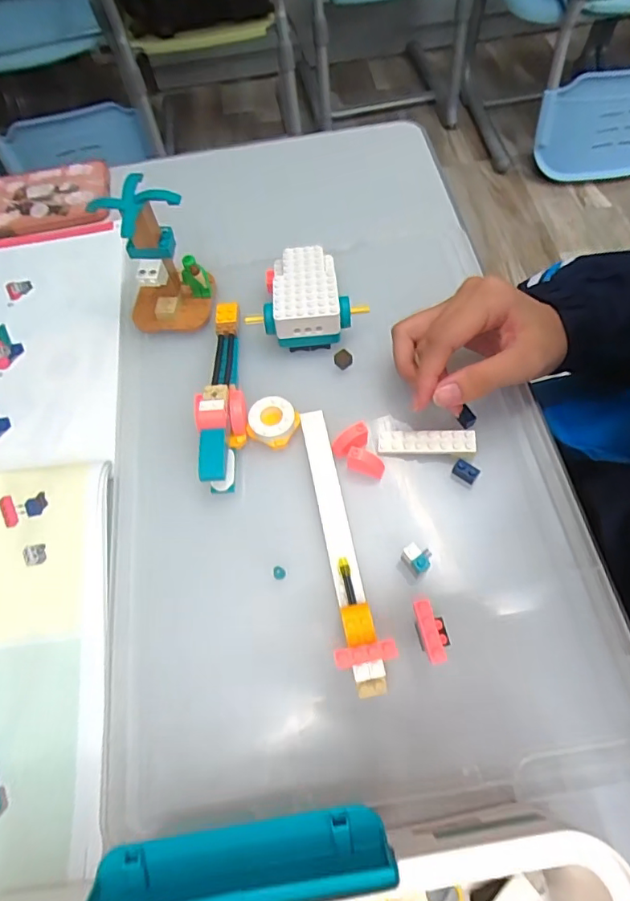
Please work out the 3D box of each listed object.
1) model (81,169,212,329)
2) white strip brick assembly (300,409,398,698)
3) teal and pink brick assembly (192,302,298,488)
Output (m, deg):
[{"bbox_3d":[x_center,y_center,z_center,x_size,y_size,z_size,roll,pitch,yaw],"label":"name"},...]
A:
[{"bbox_3d":[-0.117,-0.141,0.381,0.067,0.106,0.061,-16,64,-5],"label":"model"},{"bbox_3d":[0.015,0.051,0.314,0.028,0.043,0.178,-10,63,-2],"label":"white strip brick assembly"},{"bbox_3d":[-0.051,-0.051,0.361,0.065,0.041,0.155,-10,63,-1],"label":"teal and pink brick assembly"}]

